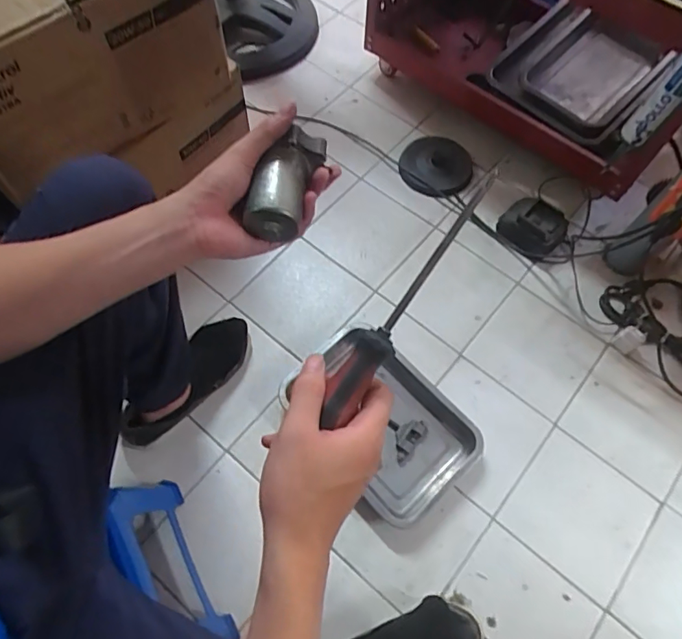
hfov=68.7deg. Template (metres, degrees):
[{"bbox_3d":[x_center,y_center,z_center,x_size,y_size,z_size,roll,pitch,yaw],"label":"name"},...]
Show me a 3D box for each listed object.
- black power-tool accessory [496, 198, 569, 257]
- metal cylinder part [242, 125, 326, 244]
[{"bbox_3d":[0.398,-0.194,1.033,0.124,0.064,0.090,42,71,16],"label":"black power-tool accessory"},{"bbox_3d":[-0.044,-0.114,0.423,0.045,0.043,0.093,23,79,9],"label":"metal cylinder part"}]

